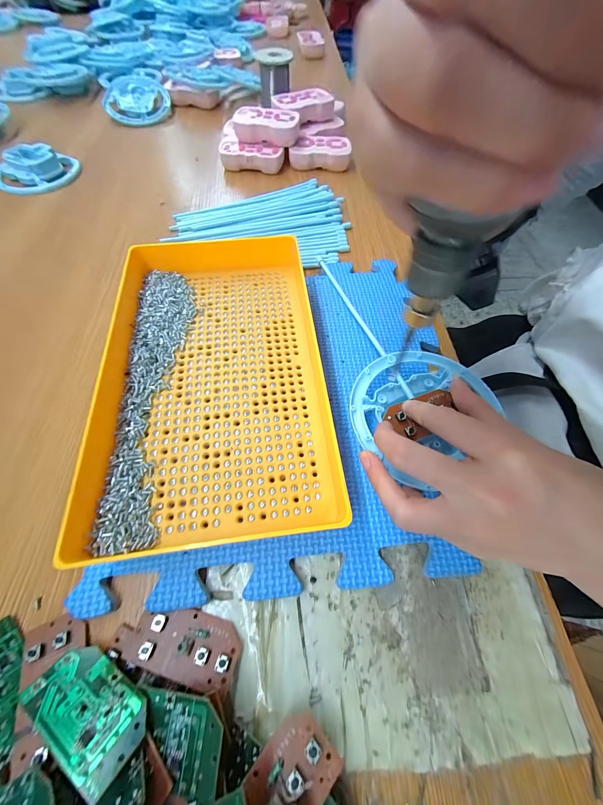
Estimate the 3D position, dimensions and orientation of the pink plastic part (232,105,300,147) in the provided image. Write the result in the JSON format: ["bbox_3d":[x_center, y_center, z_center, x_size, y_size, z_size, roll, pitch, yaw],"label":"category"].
[{"bbox_3d":[-0.049,-0.383,0.374,0.088,0.026,0.053,1,64,-2],"label":"pink plastic part"}]

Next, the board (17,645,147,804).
[{"bbox_3d":[-0.100,0.143,0.127,0.060,0.004,0.029,16,23,22],"label":"board"}]

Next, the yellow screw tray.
[{"bbox_3d":[-0.063,-0.027,0.205,0.163,0.038,0.243,-6,64,-5],"label":"yellow screw tray"}]

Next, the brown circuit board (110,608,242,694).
[{"bbox_3d":[-0.069,0.131,0.147,0.069,0.008,0.028,13,64,4],"label":"brown circuit board"}]

